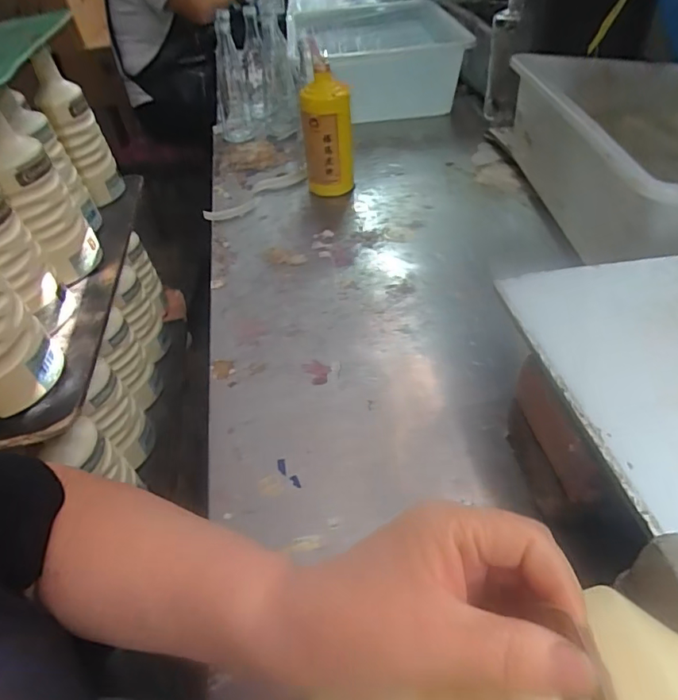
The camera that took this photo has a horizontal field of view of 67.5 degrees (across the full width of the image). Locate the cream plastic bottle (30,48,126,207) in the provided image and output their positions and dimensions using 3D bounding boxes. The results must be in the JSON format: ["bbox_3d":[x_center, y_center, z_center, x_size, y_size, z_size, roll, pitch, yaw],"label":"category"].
[{"bbox_3d":[-0.376,-0.315,0.736,0.062,0.207,0.050,-24,47,-15],"label":"cream plastic bottle"}]

